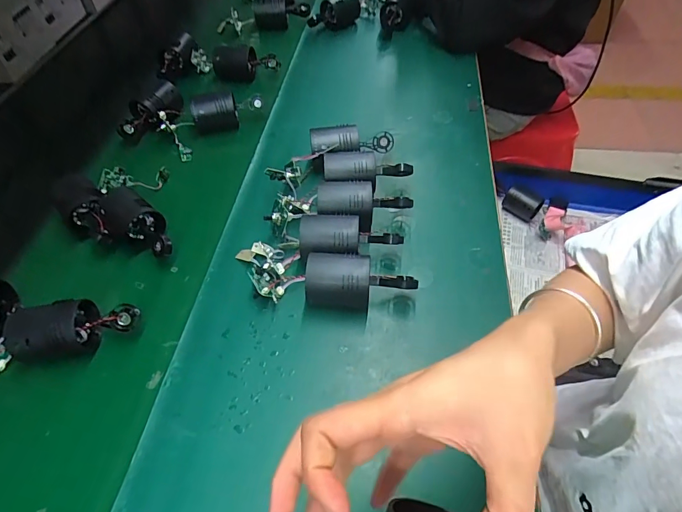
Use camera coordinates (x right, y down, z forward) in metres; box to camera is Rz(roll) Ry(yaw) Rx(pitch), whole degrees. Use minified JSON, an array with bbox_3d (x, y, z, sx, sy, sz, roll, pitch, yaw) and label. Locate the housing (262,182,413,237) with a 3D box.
[{"bbox_3d":[-0.002,-0.063,0.502,0.174,0.043,0.059,-3,53,1],"label":"housing"}]

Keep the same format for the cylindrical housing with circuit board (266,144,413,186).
[{"bbox_3d":[-0.002,-0.110,0.535,0.185,0.038,0.053,6,54,7],"label":"cylindrical housing with circuit board"}]

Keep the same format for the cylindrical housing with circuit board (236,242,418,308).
[{"bbox_3d":[-0.028,0.023,0.442,0.202,0.050,0.066,14,55,13],"label":"cylindrical housing with circuit board"}]

